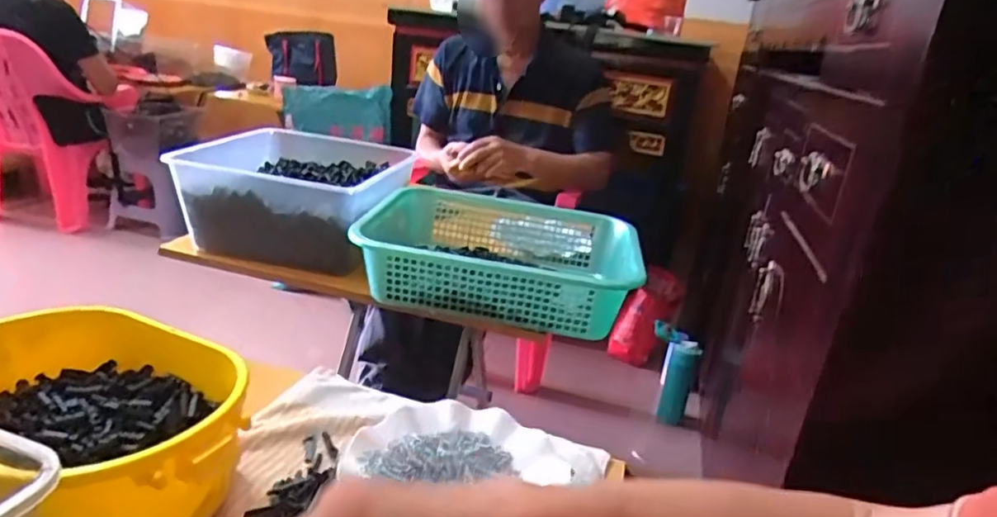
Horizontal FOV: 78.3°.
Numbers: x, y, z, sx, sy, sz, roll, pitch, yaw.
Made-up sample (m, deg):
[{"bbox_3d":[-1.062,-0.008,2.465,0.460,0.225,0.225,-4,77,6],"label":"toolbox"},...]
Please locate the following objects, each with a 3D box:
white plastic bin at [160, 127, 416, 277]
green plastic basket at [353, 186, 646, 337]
[{"bbox_3d":[-0.324,-0.099,1.001,0.323,0.144,0.308,8,21,3],"label":"white plastic bin"},{"bbox_3d":[0.006,-0.003,0.917,0.387,0.097,0.297,8,21,3],"label":"green plastic basket"}]

